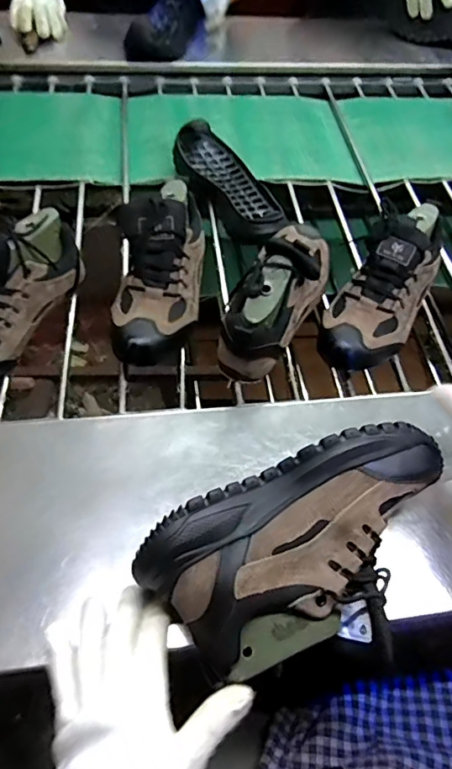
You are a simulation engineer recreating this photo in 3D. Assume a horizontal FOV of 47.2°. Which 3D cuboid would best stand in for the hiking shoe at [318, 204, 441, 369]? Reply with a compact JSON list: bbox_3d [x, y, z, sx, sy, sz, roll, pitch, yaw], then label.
[{"bbox_3d":[0.204,-0.125,0.641,0.098,0.096,0.253,30,79,15],"label":"hiking shoe"}]

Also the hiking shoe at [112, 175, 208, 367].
[{"bbox_3d":[-0.079,-0.141,0.625,0.098,0.098,0.247,10,73,2],"label":"hiking shoe"}]

